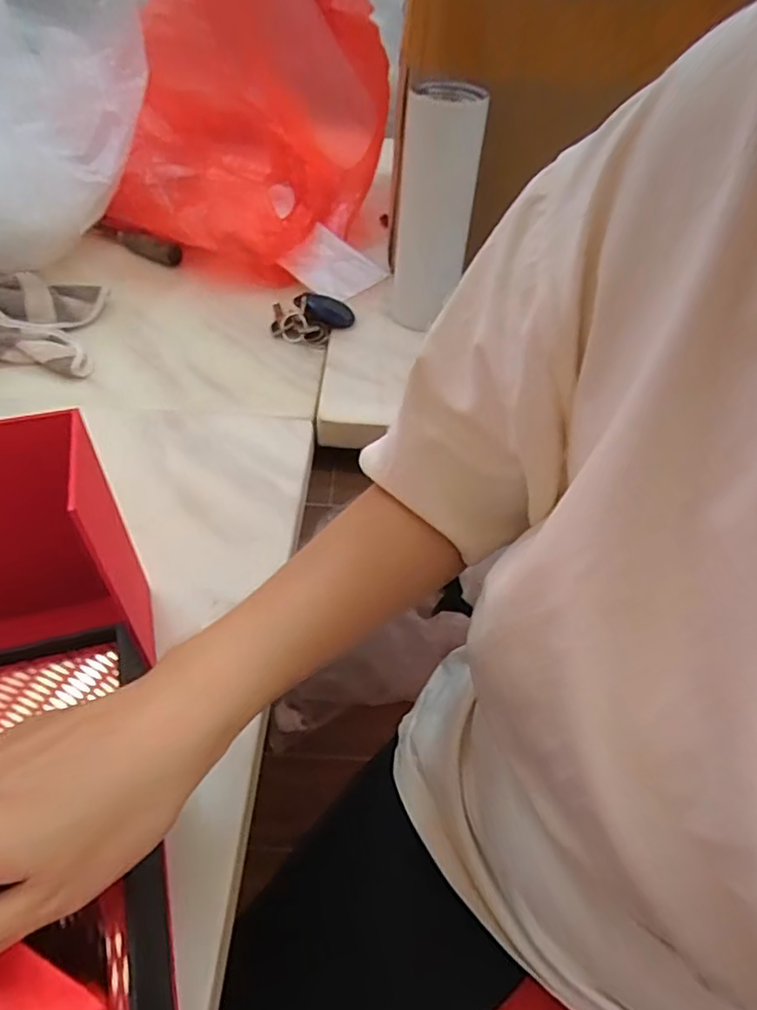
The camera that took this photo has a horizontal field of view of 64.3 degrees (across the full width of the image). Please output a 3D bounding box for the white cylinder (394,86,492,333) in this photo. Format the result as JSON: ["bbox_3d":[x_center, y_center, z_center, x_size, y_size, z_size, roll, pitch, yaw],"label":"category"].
[{"bbox_3d":[0.057,-0.283,0.591,0.069,0.208,0.053,-20,53,-21],"label":"white cylinder"}]

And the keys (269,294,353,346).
[{"bbox_3d":[-0.070,-0.201,0.634,0.085,0.022,0.072,3,48,-2],"label":"keys"}]

